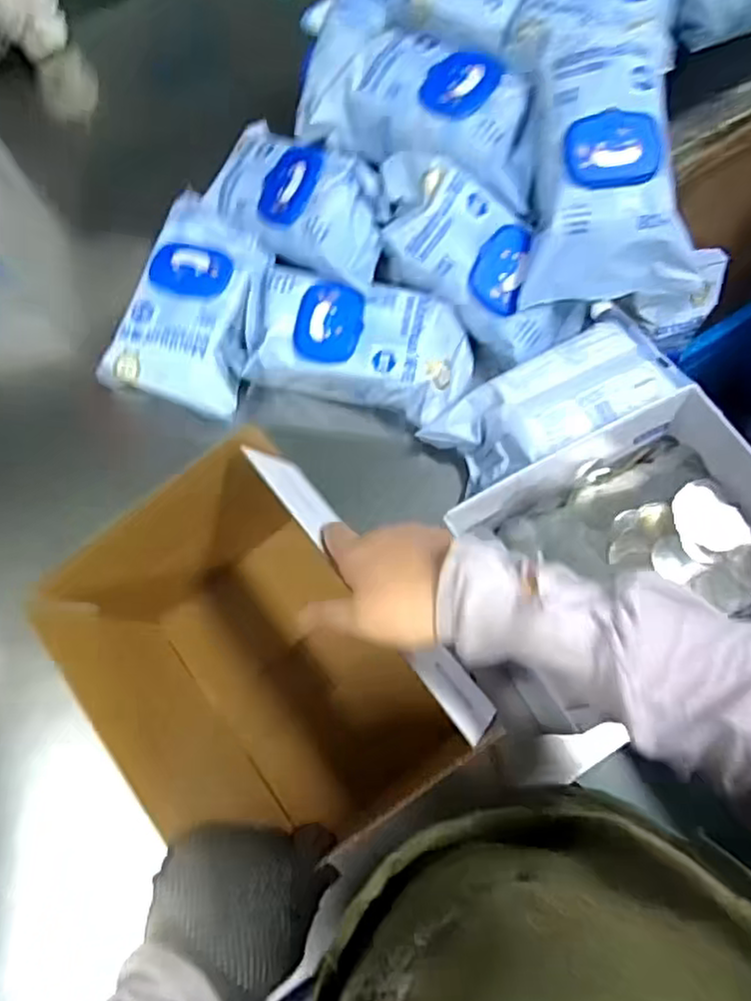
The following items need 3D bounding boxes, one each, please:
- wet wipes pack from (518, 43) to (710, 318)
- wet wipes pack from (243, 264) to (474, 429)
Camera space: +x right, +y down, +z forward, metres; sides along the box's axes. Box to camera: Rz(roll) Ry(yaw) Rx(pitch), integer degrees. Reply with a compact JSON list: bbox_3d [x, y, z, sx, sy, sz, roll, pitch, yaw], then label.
[{"bbox_3d":[0.216,-0.300,0.616,0.149,0.106,0.212,-1,72,2],"label":"wet wipes pack"},{"bbox_3d":[-0.017,-0.155,0.671,0.225,0.069,0.114,14,73,7],"label":"wet wipes pack"}]

